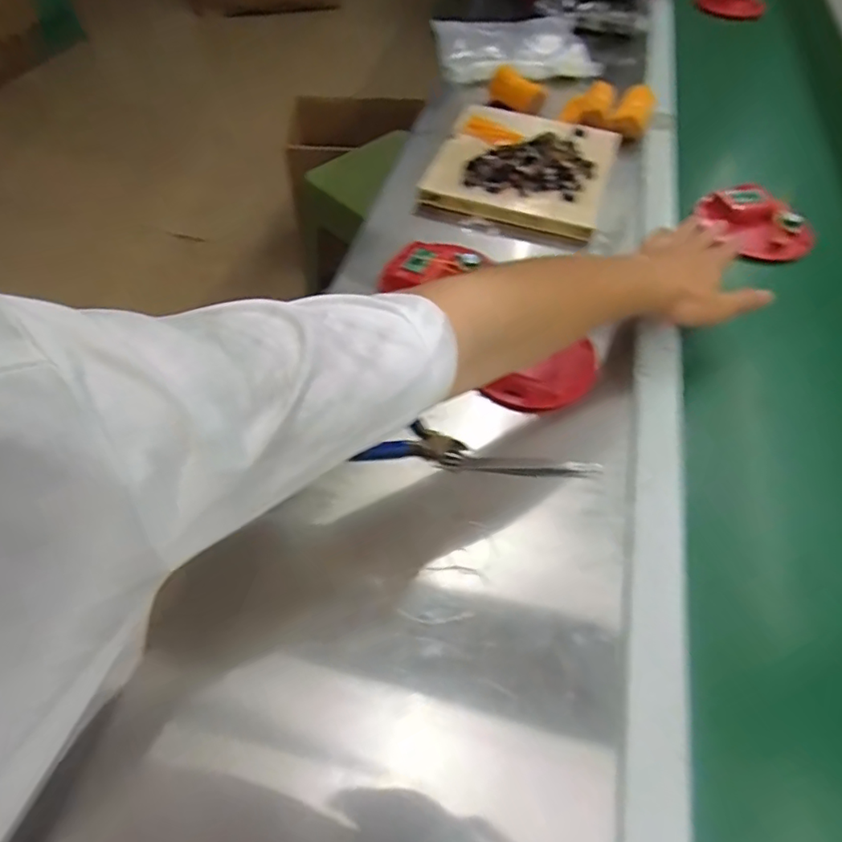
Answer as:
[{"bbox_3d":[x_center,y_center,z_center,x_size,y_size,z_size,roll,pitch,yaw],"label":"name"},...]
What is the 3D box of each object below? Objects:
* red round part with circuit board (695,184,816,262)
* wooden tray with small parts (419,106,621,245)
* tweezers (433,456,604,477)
[{"bbox_3d":[0.373,-0.221,0.617,0.077,0.027,0.110,-18,58,-14],"label":"red round part with circuit board"},{"bbox_3d":[0.124,-0.311,0.667,0.198,0.041,0.208,17,56,9],"label":"wooden tray with small parts"},{"bbox_3d":[0.081,0.036,0.445,0.128,0.004,0.013,3,55,-1],"label":"tweezers"}]

